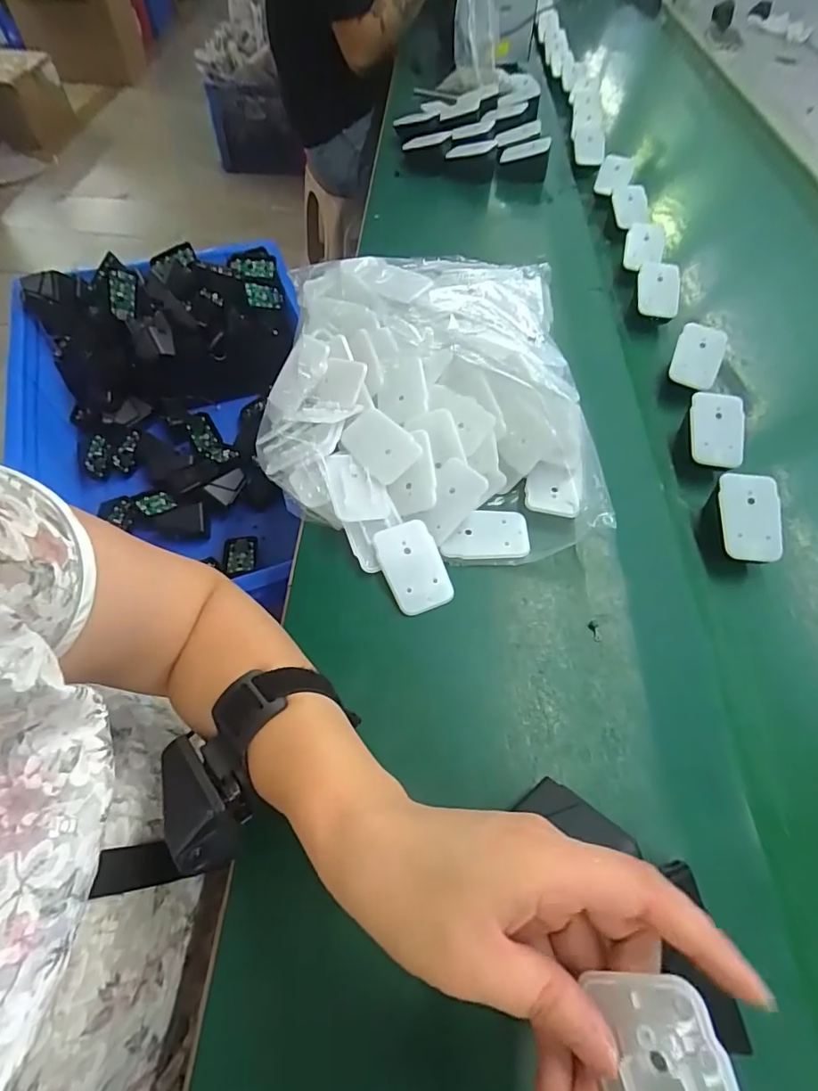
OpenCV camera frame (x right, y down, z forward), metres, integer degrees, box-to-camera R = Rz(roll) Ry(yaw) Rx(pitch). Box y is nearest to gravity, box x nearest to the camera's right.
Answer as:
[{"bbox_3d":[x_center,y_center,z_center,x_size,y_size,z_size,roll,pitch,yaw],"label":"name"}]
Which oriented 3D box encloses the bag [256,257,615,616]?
[{"bbox_3d":[0.011,-0.129,0.437,0.273,0.081,0.347,-2,59,-4],"label":"bag"}]

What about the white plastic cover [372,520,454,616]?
[{"bbox_3d":[0.003,0.016,0.373,0.044,0.004,0.068,-21,74,-9],"label":"white plastic cover"}]

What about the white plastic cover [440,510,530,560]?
[{"bbox_3d":[0.059,-0.009,0.390,0.067,0.011,0.041,0,59,-3],"label":"white plastic cover"}]

